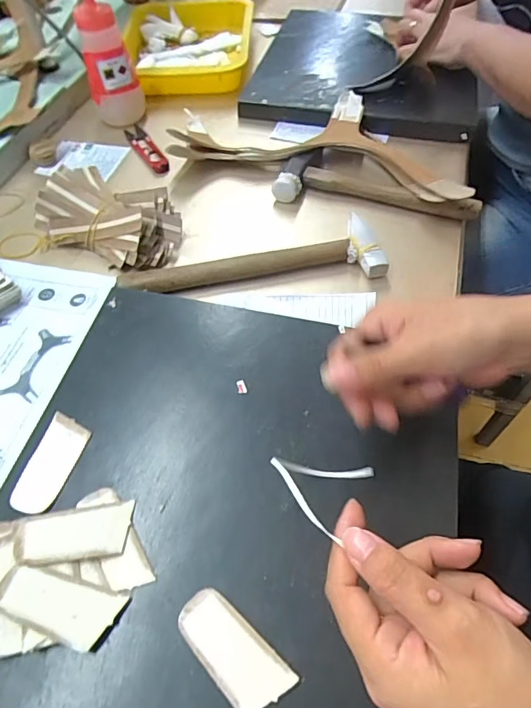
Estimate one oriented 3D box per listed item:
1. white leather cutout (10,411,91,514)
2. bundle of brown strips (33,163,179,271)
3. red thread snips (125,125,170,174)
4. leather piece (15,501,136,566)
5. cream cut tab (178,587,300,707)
[{"bbox_3d":[-0.150,0.076,0.325,0.032,0.004,0.070,10,57,10],"label":"white leather cutout"},{"bbox_3d":[-0.157,-0.142,0.476,0.153,0.049,0.087,19,59,15],"label":"bundle of brown strips"},{"bbox_3d":[-0.150,-0.262,0.584,0.024,0.011,0.114,-26,58,-15],"label":"red thread snips"},{"bbox_3d":[-0.120,0.113,0.292,0.067,0.004,0.032,-2,52,-12],"label":"leather piece"},{"bbox_3d":[-0.019,0.166,0.260,0.070,0.004,0.032,37,65,24],"label":"cream cut tab"}]

